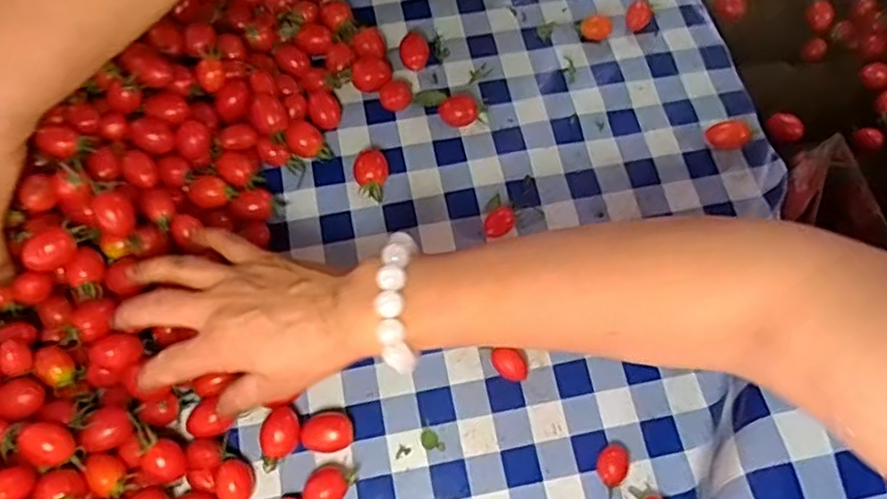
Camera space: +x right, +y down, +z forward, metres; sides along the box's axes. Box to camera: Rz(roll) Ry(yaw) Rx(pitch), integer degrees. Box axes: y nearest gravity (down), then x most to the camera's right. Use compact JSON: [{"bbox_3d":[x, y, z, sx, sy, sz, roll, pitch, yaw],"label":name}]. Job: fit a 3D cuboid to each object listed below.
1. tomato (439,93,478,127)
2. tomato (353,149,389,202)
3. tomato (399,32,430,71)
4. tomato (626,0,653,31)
[{"bbox_3d":[0.011,-0.113,0.522,0.027,0.018,0.030,-35,73,-14],"label":"tomato"},{"bbox_3d":[-0.055,-0.056,0.498,0.026,0.021,0.037,-8,68,-4],"label":"tomato"},{"bbox_3d":[-0.024,-0.164,0.540,0.024,0.023,0.028,2,68,0],"label":"tomato"},{"bbox_3d":[0.171,-0.204,0.563,0.021,0.016,0.028,26,70,9],"label":"tomato"}]

